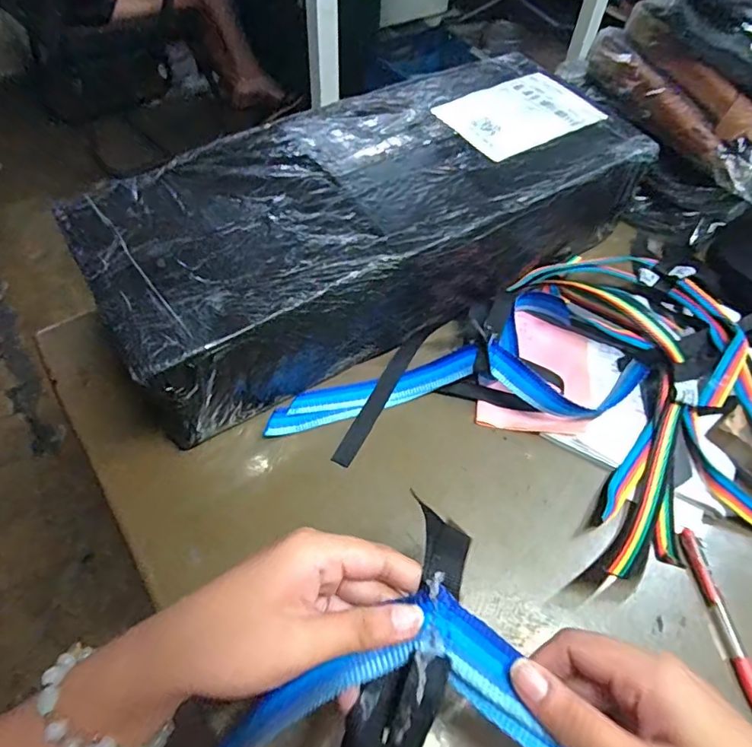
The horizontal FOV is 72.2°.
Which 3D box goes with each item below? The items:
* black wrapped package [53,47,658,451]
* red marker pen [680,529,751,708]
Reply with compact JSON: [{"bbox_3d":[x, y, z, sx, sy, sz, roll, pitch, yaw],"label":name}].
[{"bbox_3d":[-0.002,-0.146,0.495,0.479,0.118,0.216,-29,61,-20],"label":"black wrapped package"},{"bbox_3d":[0.248,0.177,0.366,0.012,0.010,0.129,-4,56,-5],"label":"red marker pen"}]

